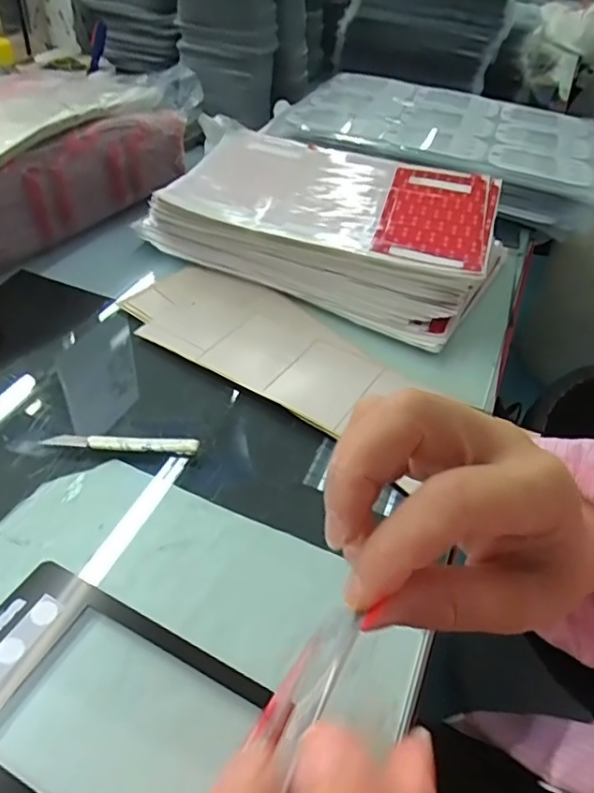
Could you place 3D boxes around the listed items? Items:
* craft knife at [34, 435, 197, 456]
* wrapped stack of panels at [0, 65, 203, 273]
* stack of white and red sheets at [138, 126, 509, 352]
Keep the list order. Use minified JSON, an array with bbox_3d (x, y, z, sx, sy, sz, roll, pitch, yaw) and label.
[{"bbox_3d":[-0.128,0.035,0.418,0.110,0.011,0.011,4,44,-2],"label":"craft knife"},{"bbox_3d":[-0.300,-0.270,0.634,0.210,0.106,0.371,26,47,19],"label":"wrapped stack of panels"},{"bbox_3d":[0.038,-0.184,0.611,0.348,0.070,0.236,19,45,13],"label":"stack of white and red sheets"}]

